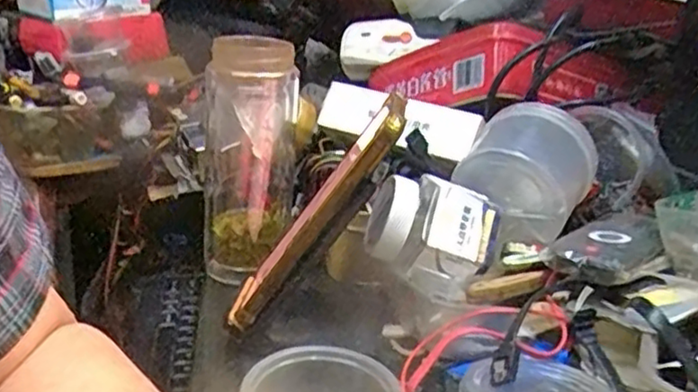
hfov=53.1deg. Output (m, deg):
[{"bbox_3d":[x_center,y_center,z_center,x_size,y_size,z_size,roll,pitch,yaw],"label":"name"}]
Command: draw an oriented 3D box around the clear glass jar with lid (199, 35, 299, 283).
[{"bbox_3d":[-0.073,-0.030,0.504,0.068,0.164,0.054,2,20,-9],"label":"clear glass jar with lid"}]

